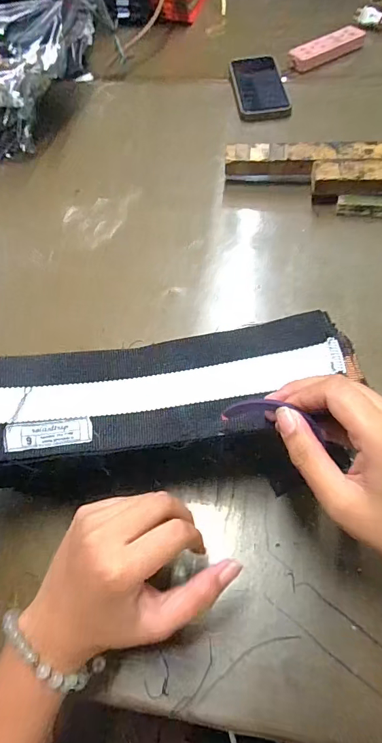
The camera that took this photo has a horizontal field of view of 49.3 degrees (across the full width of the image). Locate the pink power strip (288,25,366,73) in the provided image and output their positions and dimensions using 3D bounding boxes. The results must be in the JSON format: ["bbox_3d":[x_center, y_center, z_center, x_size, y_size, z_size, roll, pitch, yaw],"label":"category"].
[{"bbox_3d":[0.246,-0.589,0.757,0.149,0.022,0.053,-28,62,-11],"label":"pink power strip"}]

